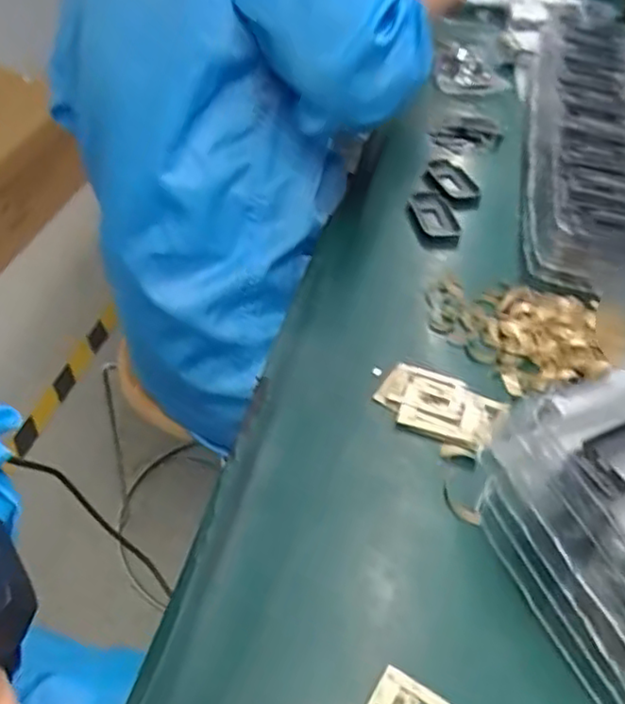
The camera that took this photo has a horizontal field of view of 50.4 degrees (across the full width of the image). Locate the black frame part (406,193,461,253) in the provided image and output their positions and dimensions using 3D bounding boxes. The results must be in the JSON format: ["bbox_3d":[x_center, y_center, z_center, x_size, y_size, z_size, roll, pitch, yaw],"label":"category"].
[{"bbox_3d":[0.121,-0.132,0.658,0.041,0.008,0.091,-2,46,-10],"label":"black frame part"}]

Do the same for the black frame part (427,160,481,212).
[{"bbox_3d":[0.151,-0.179,0.703,0.035,0.011,0.086,-7,47,-14],"label":"black frame part"}]

